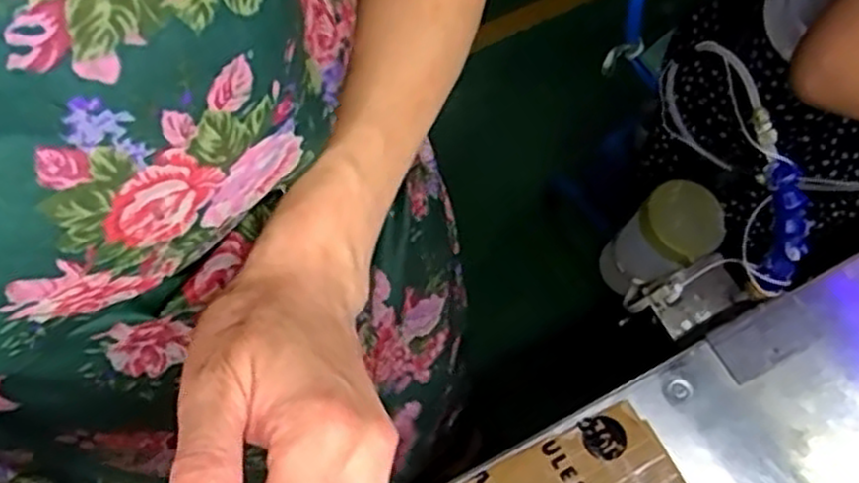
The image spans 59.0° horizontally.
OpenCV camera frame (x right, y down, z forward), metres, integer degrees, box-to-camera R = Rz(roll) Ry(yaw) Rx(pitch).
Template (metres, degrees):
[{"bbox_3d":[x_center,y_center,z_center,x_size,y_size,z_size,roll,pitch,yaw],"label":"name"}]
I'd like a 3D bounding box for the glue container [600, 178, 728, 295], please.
[{"bbox_3d":[0.216,0.003,0.708,0.077,0.115,0.071,-35,72,-17],"label":"glue container"}]

